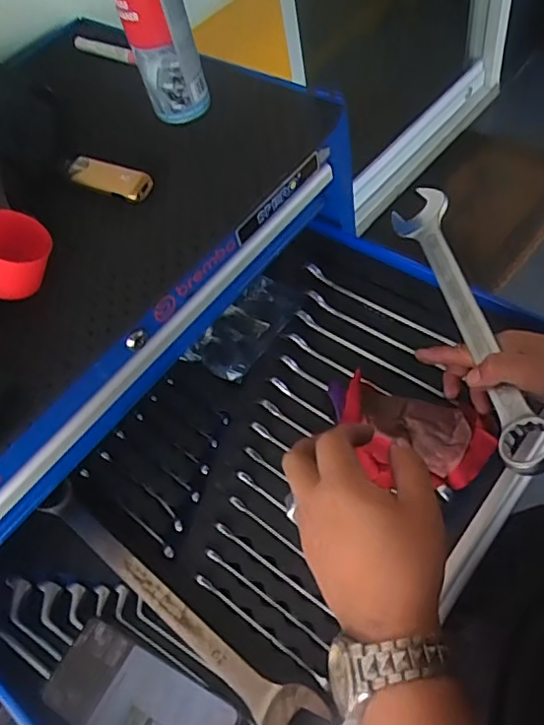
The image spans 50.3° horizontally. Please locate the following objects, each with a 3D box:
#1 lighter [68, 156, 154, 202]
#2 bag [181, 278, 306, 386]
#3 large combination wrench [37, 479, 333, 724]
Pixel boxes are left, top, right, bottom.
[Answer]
[{"bbox_3d":[-0.169,-0.190,0.592,0.096,0.017,0.030,20,64,23],"label":"lighter"},{"bbox_3d":[-0.028,-0.043,0.670,0.074,0.011,0.140,30,71,27],"label":"bag"},{"bbox_3d":[-0.094,0.214,0.515,0.327,0.015,0.052,31,68,28],"label":"large combination wrench"}]

